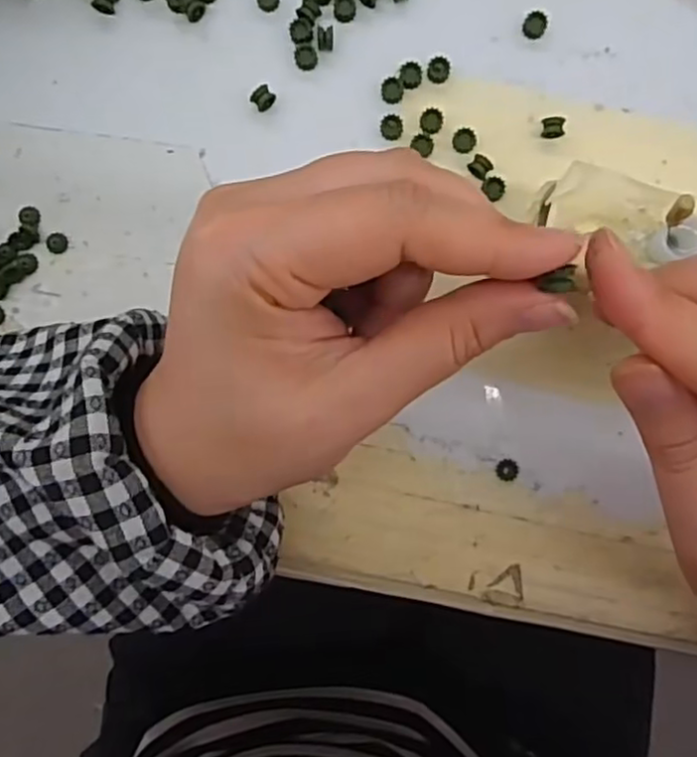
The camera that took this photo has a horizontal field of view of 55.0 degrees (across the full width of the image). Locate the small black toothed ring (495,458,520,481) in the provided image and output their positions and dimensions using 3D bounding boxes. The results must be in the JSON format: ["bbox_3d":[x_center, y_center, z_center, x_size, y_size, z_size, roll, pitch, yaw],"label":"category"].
[{"bbox_3d":[0.061,0.035,0.257,0.009,0.004,0.009,0,92,2],"label":"small black toothed ring"}]

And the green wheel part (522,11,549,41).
[{"bbox_3d":[0.071,-0.134,0.253,0.009,0.004,0.009,0,92,2],"label":"green wheel part"}]

